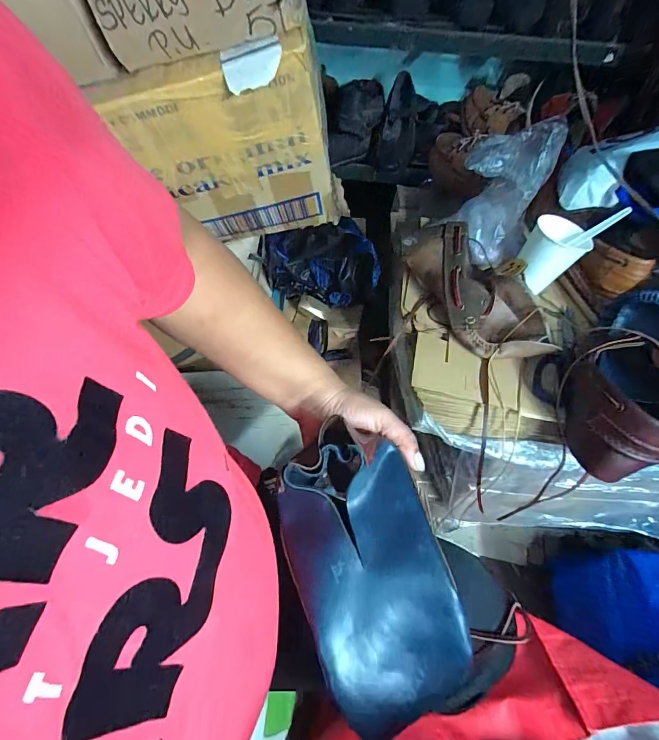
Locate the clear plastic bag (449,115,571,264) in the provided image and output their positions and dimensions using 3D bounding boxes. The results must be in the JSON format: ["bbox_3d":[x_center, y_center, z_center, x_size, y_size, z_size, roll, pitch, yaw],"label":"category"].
[{"bbox_3d":[0.227,-0.243,0.519,0.103,0.155,0.090,34,57,21],"label":"clear plastic bag"}]

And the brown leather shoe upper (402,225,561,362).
[{"bbox_3d":[0.191,-0.099,0.479,0.112,0.073,0.205,-25,57,-22],"label":"brown leather shoe upper"}]

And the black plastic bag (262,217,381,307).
[{"bbox_3d":[-0.011,-0.161,0.599,0.176,0.131,0.040,7,51,2],"label":"black plastic bag"}]

